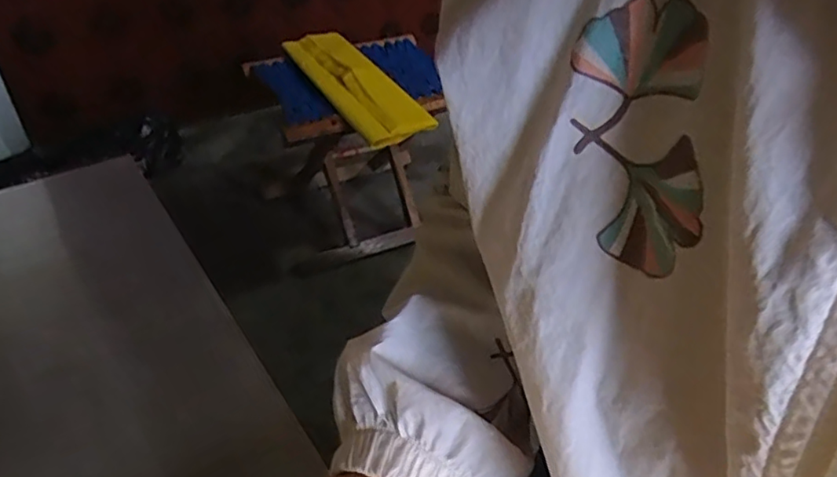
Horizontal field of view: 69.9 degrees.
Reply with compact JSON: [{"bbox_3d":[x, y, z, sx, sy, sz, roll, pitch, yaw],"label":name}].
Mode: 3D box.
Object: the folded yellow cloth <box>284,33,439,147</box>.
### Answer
[{"bbox_3d":[-0.087,-0.219,0.848,0.091,0.020,0.242,-35,64,-13],"label":"folded yellow cloth"}]

